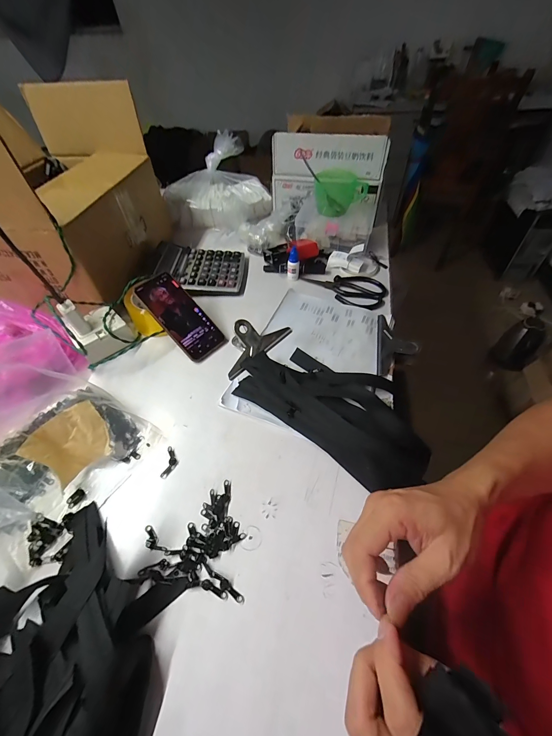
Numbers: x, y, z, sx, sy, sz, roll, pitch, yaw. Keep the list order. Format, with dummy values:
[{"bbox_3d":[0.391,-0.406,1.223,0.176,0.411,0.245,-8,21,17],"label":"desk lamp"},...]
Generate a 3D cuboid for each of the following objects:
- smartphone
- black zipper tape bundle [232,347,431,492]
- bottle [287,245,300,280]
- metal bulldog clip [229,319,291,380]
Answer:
[{"bbox_3d":[-0.166,-0.091,0.536,0.169,0.011,0.076,49,60,-3],"label":"smartphone"},{"bbox_3d":[0.085,0.044,0.452,0.291,0.035,0.156,31,58,26],"label":"black zipper tape bundle"},{"bbox_3d":[0.038,-0.222,0.648,0.026,0.067,0.021,-1,50,2],"label":"bottle"},{"bbox_3d":[-0.043,-0.053,0.524,0.072,0.040,0.147,36,60,29],"label":"metal bulldog clip"}]

